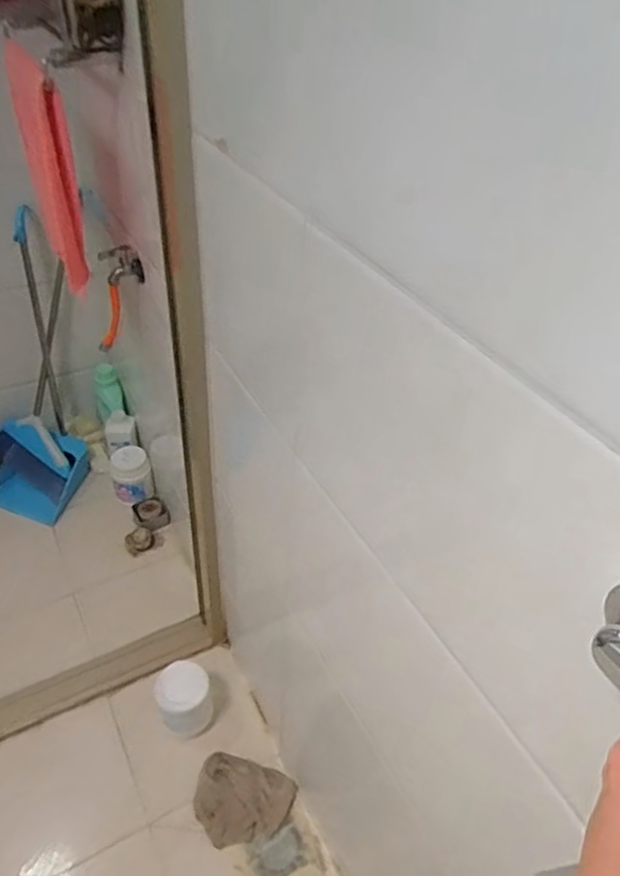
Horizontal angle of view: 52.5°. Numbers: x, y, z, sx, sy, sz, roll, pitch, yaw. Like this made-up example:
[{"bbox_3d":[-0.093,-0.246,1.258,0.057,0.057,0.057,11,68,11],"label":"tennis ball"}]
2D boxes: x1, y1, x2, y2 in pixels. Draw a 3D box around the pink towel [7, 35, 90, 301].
[{"bbox_3d":[-0.434,-0.424,1.080,0.073,0.388,0.068,-13,43,-18],"label":"pink towel"}]

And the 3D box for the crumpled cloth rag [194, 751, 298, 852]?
[{"bbox_3d":[-0.132,0.708,1.222,0.188,0.065,0.146,12,42,11],"label":"crumpled cloth rag"}]

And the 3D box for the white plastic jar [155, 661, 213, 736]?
[{"bbox_3d":[-0.261,0.547,1.314,0.102,0.137,0.109,1,41,-1],"label":"white plastic jar"}]

